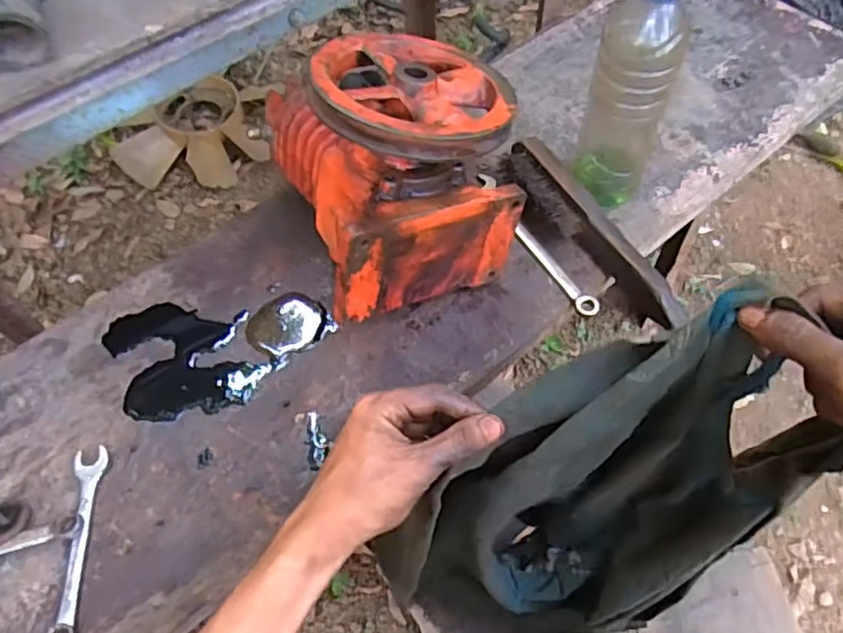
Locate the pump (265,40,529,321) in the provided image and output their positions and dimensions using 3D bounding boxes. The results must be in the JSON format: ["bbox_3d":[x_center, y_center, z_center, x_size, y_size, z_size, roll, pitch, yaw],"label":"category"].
[{"bbox_3d":[-0.026,-0.128,0.527,0.163,0.197,0.211,-19,59,-11],"label":"pump"}]

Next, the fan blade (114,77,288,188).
[{"bbox_3d":[-0.468,-0.391,1.335,0.296,0.063,0.296,-2,59,3],"label":"fan blade"}]

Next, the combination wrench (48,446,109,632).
[{"bbox_3d":[-0.248,0.163,0.461,0.024,0.009,0.141,-7,57,-3],"label":"combination wrench"}]

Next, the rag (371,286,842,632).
[{"bbox_3d":[0.106,0.135,0.437,0.257,0.297,0.122,-22,60,-10],"label":"rag"}]

